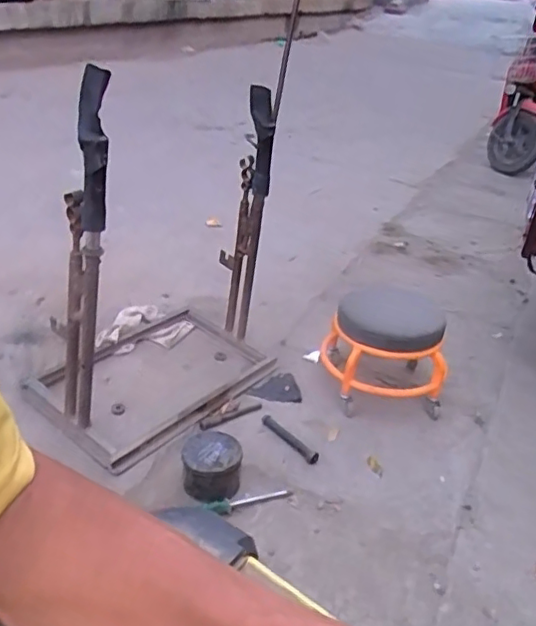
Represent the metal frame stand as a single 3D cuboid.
[{"bbox_3d":[-0.255,-0.122,1.312,0.340,0.704,0.536,25,36,29],"label":"metal frame stand"}]

